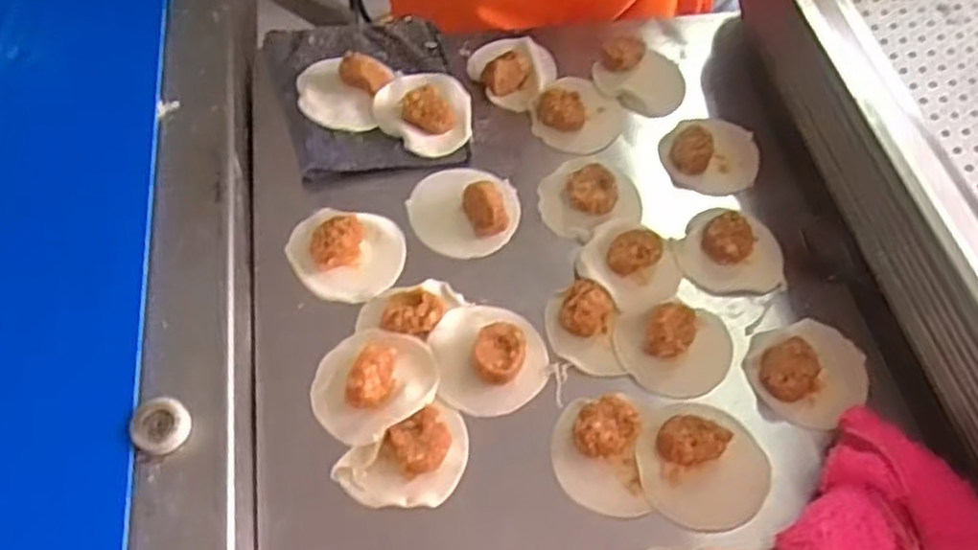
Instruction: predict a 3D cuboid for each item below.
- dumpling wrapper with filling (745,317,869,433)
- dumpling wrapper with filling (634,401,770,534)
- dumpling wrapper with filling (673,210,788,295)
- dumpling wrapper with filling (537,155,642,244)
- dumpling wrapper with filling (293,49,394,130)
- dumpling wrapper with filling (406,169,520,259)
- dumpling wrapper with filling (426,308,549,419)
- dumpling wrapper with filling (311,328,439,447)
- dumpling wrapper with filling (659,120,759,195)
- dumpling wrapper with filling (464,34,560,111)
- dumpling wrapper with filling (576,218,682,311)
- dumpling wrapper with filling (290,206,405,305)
[{"bbox_3d":[0.226,0.064,0.529,0.081,0.021,0.076,1,57,-2],"label":"dumpling wrapper with filling"},{"bbox_3d":[0.137,0.118,0.484,0.083,0.025,0.082,1,57,-2],"label":"dumpling wrapper with filling"},{"bbox_3d":[0.188,-0.022,0.582,0.080,0.023,0.072,18,58,8],"label":"dumpling wrapper with filling"},{"bbox_3d":[0.080,-0.064,0.596,0.079,0.016,0.073,1,57,-2],"label":"dumpling wrapper with filling"},{"bbox_3d":[-0.122,-0.152,0.617,0.071,0.024,0.064,12,57,5],"label":"dumpling wrapper with filling"},{"bbox_3d":[-0.019,-0.058,0.583,0.082,0.026,0.076,1,57,-2],"label":"dumpling wrapper with filling"},{"bbox_3d":[0.001,0.052,0.518,0.076,0.023,0.081,1,57,-2],"label":"dumpling wrapper with filling"},{"bbox_3d":[-0.075,0.066,0.495,0.081,0.031,0.071,-30,63,-21],"label":"dumpling wrapper with filling"},{"bbox_3d":[0.191,-0.103,0.632,0.084,0.025,0.070,-16,59,-13],"label":"dumpling wrapper with filling"},{"bbox_3d":[0.021,-0.189,0.672,0.076,0.026,0.082,1,57,-2],"label":"dumpling wrapper with filling"},{"bbox_3d":[0.108,-0.010,0.568,0.073,0.021,0.076,1,57,-2],"label":"dumpling wrapper with filling"},{"bbox_3d":[-0.107,-0.018,0.557,0.083,0.028,0.074,8,57,2],"label":"dumpling wrapper with filling"}]

